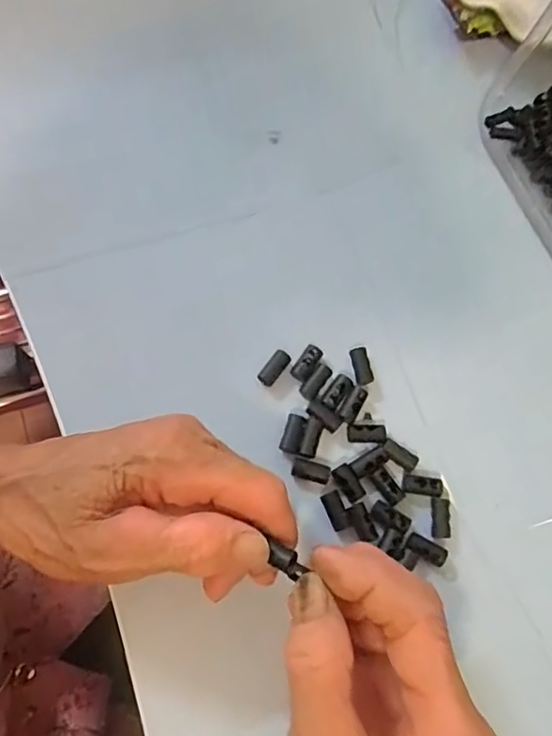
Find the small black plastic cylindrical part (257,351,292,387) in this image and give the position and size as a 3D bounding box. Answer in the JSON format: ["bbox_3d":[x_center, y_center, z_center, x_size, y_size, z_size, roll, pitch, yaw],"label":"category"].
[{"bbox_3d":[-0.001,0.000,0.274,0.008,0.006,0.019,39,74,8],"label":"small black plastic cylindrical part"}]

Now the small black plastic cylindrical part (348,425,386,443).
[{"bbox_3d":[0.044,0.032,0.268,0.018,0.004,0.009,1,73,-4],"label":"small black plastic cylindrical part"}]

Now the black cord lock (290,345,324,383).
[{"bbox_3d":[0.015,-0.002,0.276,0.009,0.006,0.019,37,74,7],"label":"black cord lock"}]

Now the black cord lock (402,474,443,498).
[{"bbox_3d":[0.070,0.056,0.263,0.019,0.004,0.009,11,72,-1],"label":"black cord lock"}]

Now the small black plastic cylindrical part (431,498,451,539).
[{"bbox_3d":[0.078,0.071,0.260,0.009,0.004,0.018,4,72,-3],"label":"small black plastic cylindrical part"}]

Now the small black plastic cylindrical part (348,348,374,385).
[{"bbox_3d":[0.043,-0.001,0.278,0.009,0.006,0.018,-13,74,-8],"label":"small black plastic cylindrical part"}]

